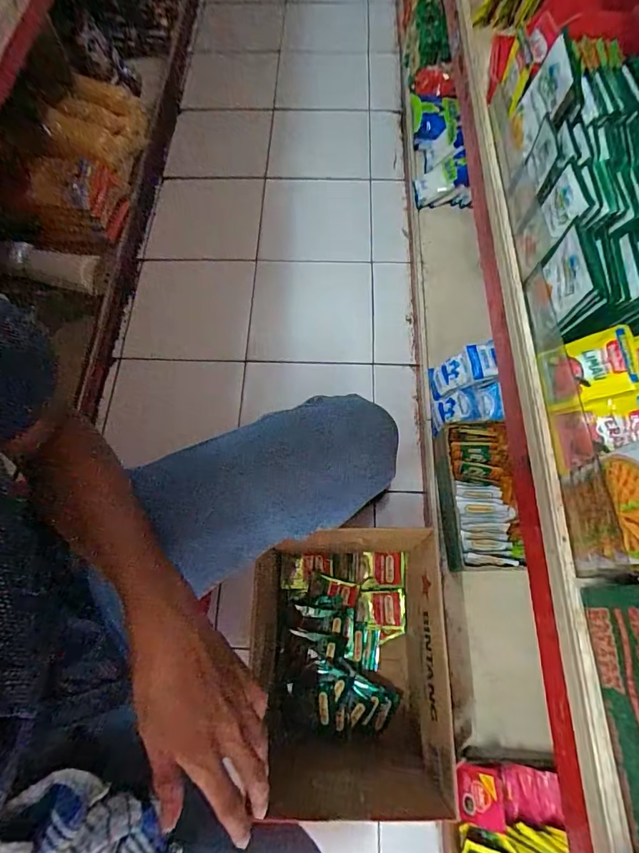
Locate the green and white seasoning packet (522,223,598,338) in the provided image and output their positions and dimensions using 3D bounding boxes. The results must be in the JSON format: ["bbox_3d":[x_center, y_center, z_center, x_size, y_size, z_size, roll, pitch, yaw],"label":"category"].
[{"bbox_3d":[0.229,-0.136,0.413,0.011,0.092,0.078,0,68,1],"label":"green and white seasoning packet"}]

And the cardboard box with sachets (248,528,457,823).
[{"bbox_3d":[0.044,0.339,0.657,0.237,0.265,0.312,0,68,1],"label":"cardboard box with sachets"}]

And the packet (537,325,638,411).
[{"bbox_3d":[0.252,-0.053,0.404,0.075,0.010,0.065,-19,54,41],"label":"packet"}]

